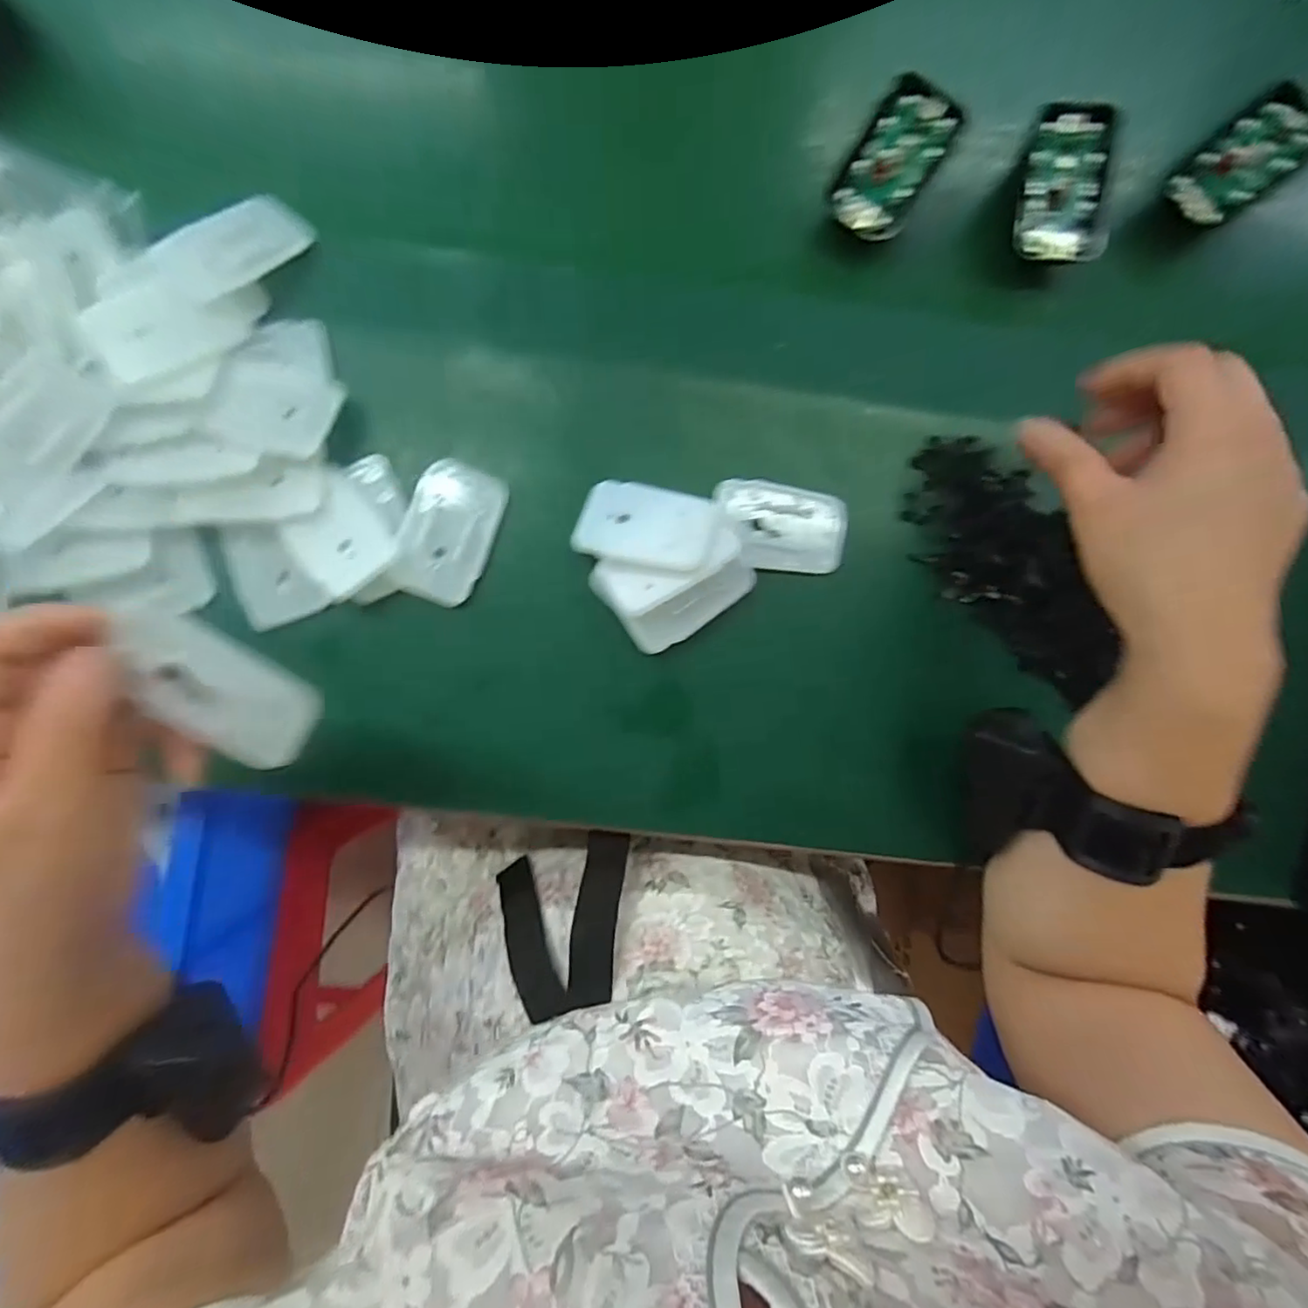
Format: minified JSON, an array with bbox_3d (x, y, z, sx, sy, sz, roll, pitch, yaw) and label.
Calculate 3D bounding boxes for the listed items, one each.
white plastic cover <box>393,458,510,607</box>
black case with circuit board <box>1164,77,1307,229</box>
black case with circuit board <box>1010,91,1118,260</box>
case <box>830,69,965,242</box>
[{"bbox_3d":[-0.108,-0.064,0.317,0.045,0.010,0.073,18,87,1],"label":"white plastic cover"},{"bbox_3d":[0.316,-0.266,0.322,0.064,0.011,0.043,-34,83,25],"label":"black case with circuit board"},{"bbox_3d":[0.218,-0.248,0.318,0.045,0.008,0.073,1,106,8],"label":"black case with circuit board"},{"bbox_3d":[0.123,-0.255,0.313,0.043,0.013,0.069,32,107,2],"label":"case"}]

